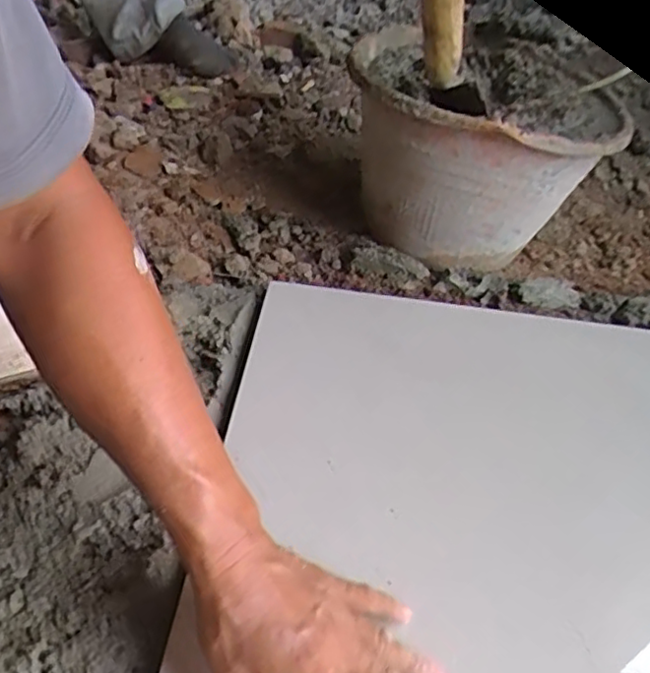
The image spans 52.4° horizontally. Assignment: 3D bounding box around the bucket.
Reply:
[{"bbox_3d":[0.164,-0.210,0.742,0.263,0.184,0.263,4,43,-3],"label":"bucket"}]

